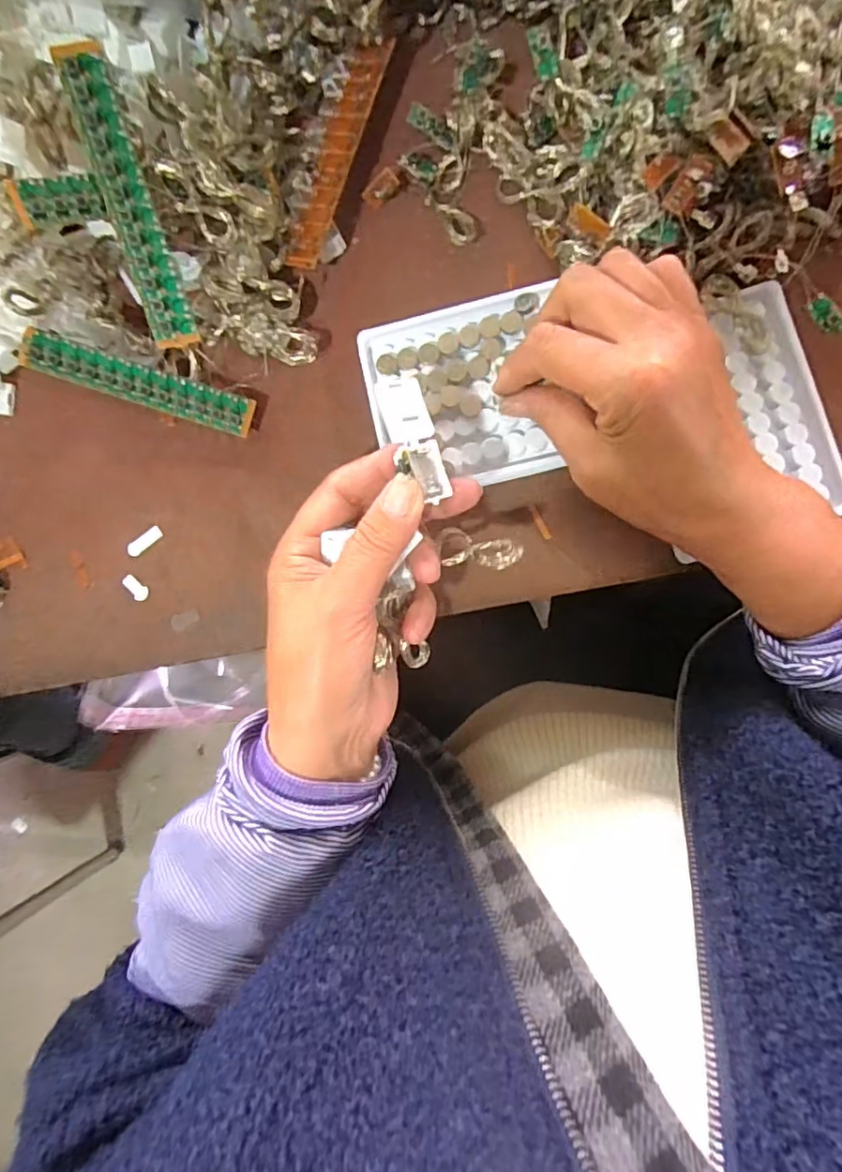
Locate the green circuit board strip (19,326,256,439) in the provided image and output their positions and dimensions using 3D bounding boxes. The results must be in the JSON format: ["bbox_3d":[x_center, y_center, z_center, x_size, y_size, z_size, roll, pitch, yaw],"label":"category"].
[{"bbox_3d":[-0.159,-0.114,0.312,0.127,0.005,0.022,17,87,-4],"label":"green circuit board strip"}]

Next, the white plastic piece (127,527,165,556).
[{"bbox_3d":[-0.168,-0.027,0.334,0.024,0.004,0.008,-34,88,5],"label":"white plastic piece"}]

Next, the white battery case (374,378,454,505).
[{"bbox_3d":[-0.002,-0.065,0.243,0.020,0.014,0.055,-22,91,5],"label":"white battery case"}]

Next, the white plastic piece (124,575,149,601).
[{"bbox_3d":[-0.173,0.001,0.334,0.009,0.004,0.019,-43,87,5],"label":"white plastic piece"}]

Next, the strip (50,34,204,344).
[{"bbox_3d":[-0.141,-0.184,0.270,0.020,0.012,0.127,-13,107,5],"label":"strip"}]

